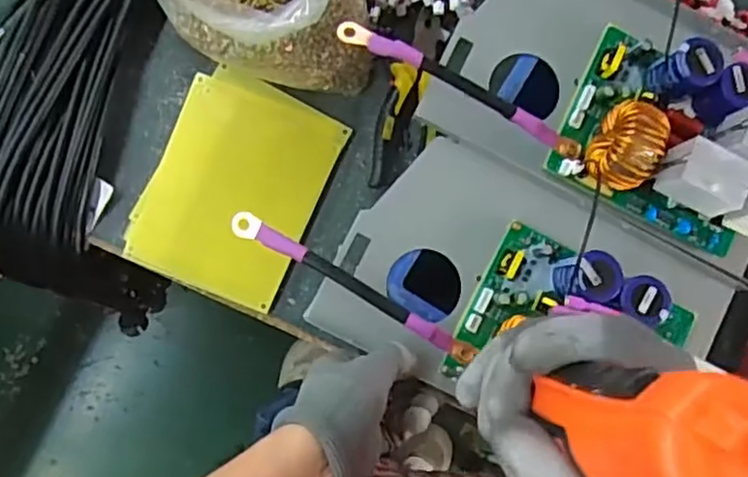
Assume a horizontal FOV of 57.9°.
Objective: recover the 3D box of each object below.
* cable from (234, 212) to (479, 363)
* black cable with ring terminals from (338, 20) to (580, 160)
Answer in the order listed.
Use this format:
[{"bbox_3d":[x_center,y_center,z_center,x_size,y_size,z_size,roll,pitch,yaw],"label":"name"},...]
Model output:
[{"bbox_3d":[-0.015,0.034,0.467,0.186,0.015,0.016,32,83,-3],"label":"cable"},{"bbox_3d":[0.064,-0.107,0.482,0.190,0.017,0.020,26,83,-3],"label":"black cable with ring terminals"}]

